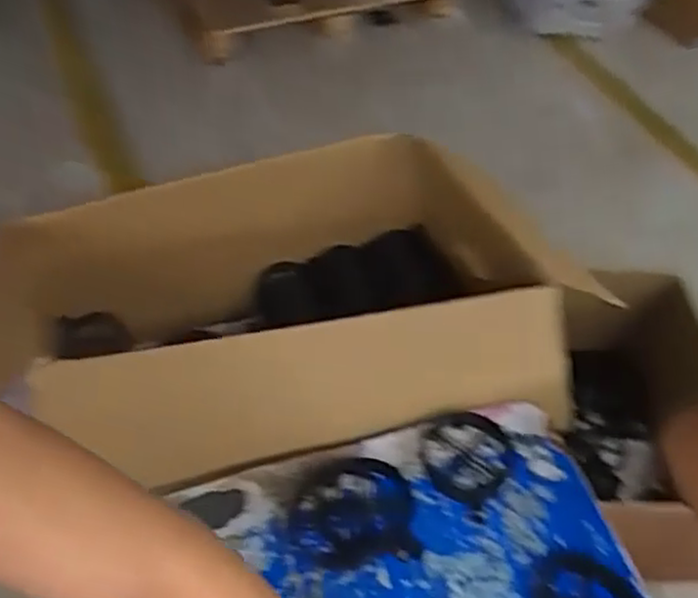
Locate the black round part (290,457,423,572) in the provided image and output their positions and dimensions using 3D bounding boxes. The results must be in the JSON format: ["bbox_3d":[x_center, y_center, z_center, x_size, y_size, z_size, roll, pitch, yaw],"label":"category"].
[{"bbox_3d":[0.005,0.218,0.751,0.125,0.015,0.109,2,49,-4],"label":"black round part"}]

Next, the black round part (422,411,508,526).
[{"bbox_3d":[0.126,0.176,0.816,0.101,0.008,0.114,28,52,18],"label":"black round part"}]

